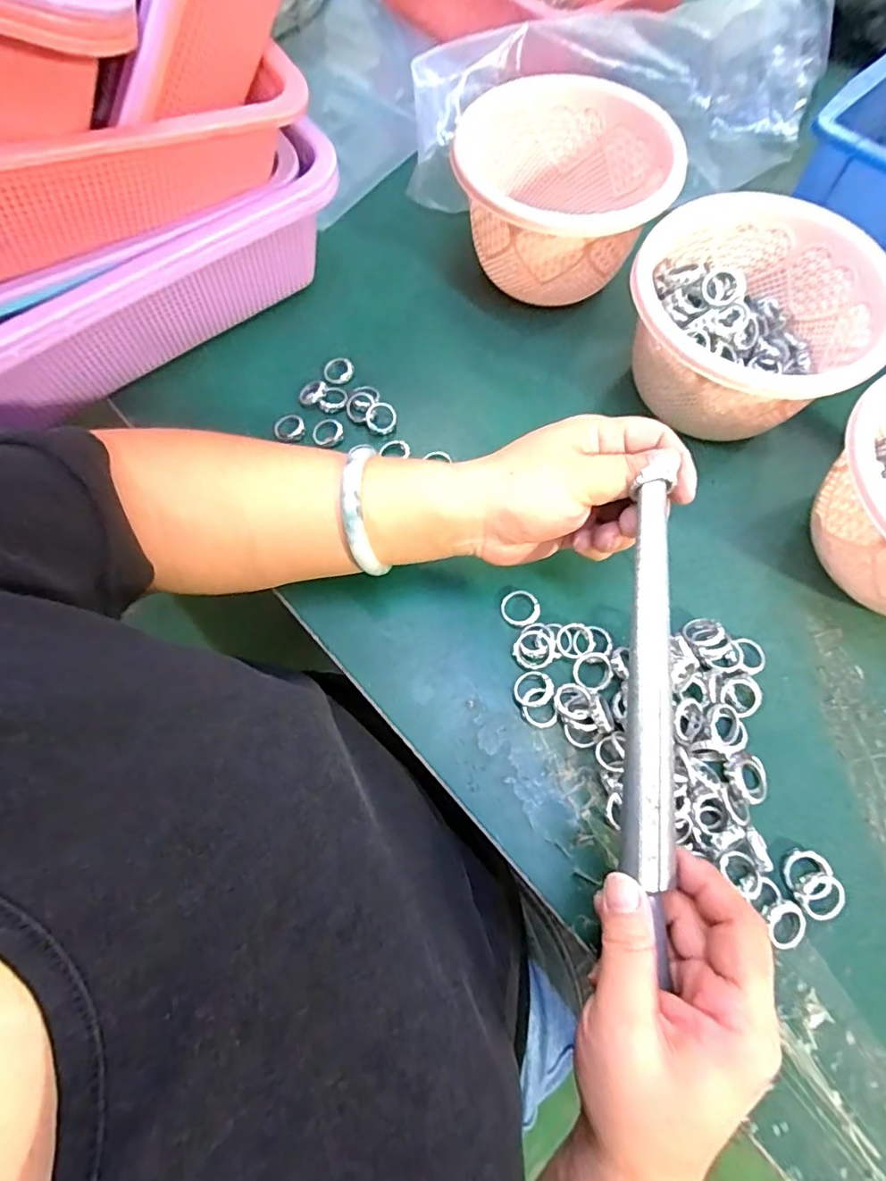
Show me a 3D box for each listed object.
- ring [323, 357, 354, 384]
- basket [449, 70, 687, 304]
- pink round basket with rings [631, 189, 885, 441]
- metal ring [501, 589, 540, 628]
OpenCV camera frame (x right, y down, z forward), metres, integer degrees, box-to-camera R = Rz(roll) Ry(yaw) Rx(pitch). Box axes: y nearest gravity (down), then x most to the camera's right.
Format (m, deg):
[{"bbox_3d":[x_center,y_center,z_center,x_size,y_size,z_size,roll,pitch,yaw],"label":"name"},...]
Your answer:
[{"bbox_3d":[-0.076,-0.159,0.396,0.022,0.004,0.023,0,69,1],"label":"ring"},{"bbox_3d":[0.083,-0.275,0.398,0.134,0.089,0.139,0,69,1],"label":"basket"},{"bbox_3d":[0.190,-0.166,0.357,0.141,0.087,0.136,0,69,-1],"label":"pink round basket with rings"},{"bbox_3d":[0.047,0.011,0.330,0.022,0.004,0.022,-2,72,8],"label":"metal ring"}]

